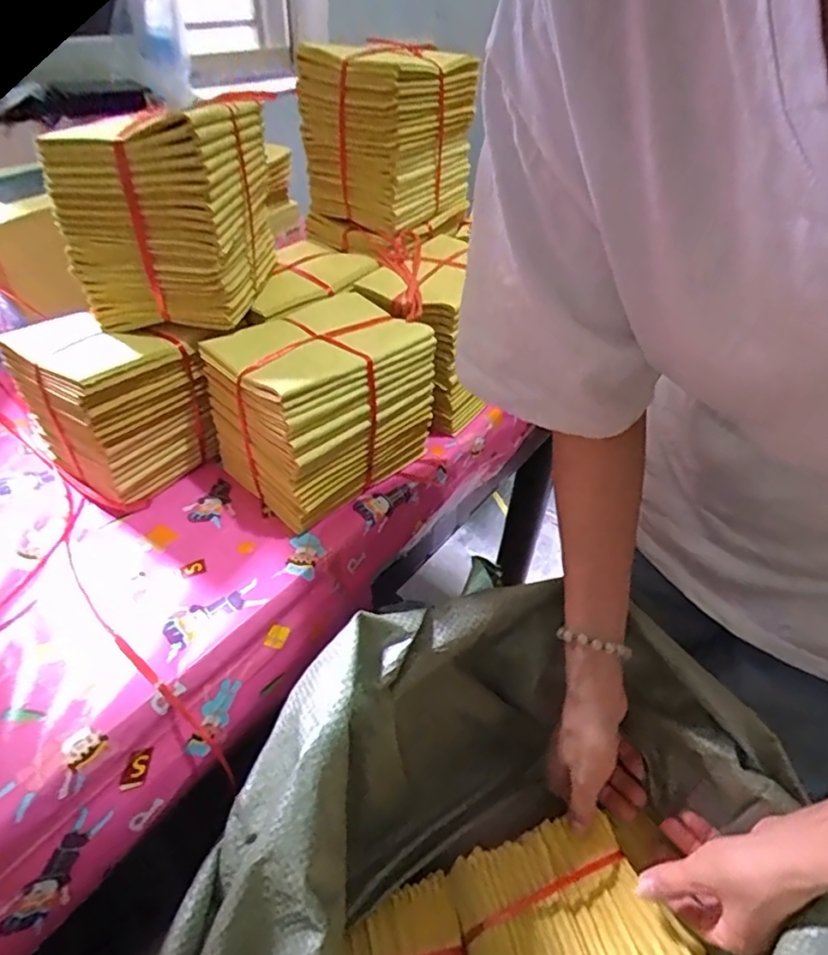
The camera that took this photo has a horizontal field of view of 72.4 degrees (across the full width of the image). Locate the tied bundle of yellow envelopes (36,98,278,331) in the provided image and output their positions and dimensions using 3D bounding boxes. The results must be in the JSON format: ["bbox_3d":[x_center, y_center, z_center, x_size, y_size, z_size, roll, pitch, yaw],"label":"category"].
[{"bbox_3d":[-0.198,-0.228,0.480,0.120,0.143,0.156,8,43,6],"label":"tied bundle of yellow envelopes"}]

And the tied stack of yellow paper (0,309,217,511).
[{"bbox_3d":[-0.271,-0.064,0.512,0.126,0.139,0.102,27,48,24],"label":"tied stack of yellow paper"}]

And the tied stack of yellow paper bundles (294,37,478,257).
[{"bbox_3d":[-0.029,-0.358,0.616,0.129,0.171,0.174,22,46,20],"label":"tied stack of yellow paper bundles"}]

